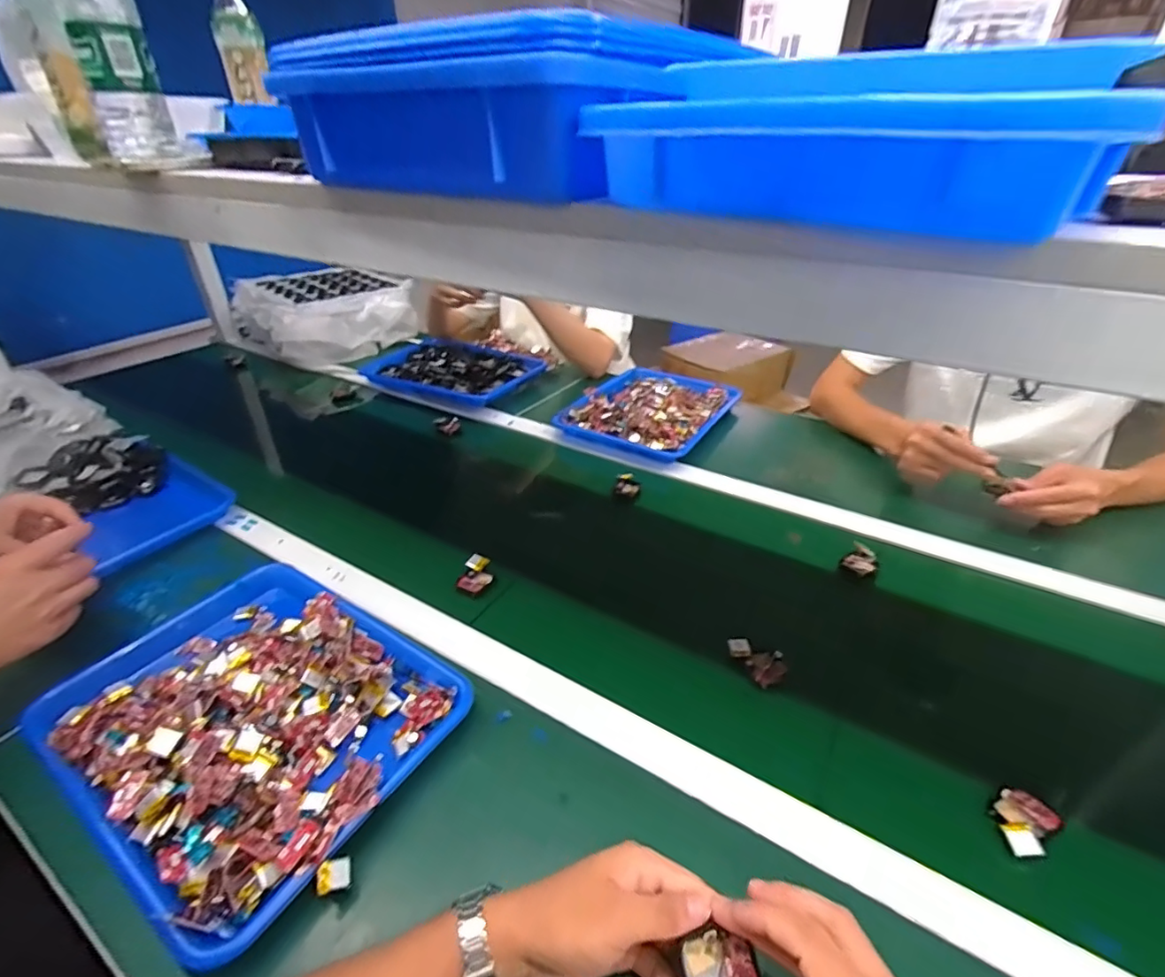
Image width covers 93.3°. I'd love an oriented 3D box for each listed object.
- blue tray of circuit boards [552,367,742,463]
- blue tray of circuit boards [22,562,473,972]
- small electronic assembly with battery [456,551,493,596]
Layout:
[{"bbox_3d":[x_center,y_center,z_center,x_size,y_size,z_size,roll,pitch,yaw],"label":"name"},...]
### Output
[{"bbox_3d":[0.130,-0.145,1.014,0.243,0.038,0.310,19,37,26],"label":"blue tray of circuit boards"},{"bbox_3d":[-0.298,0.193,0.496,0.339,0.045,0.256,19,37,26],"label":"blue tray of circuit boards"},{"bbox_3d":[-0.126,0.102,0.657,0.035,0.019,0.051,8,34,13],"label":"small electronic assembly with battery"}]

